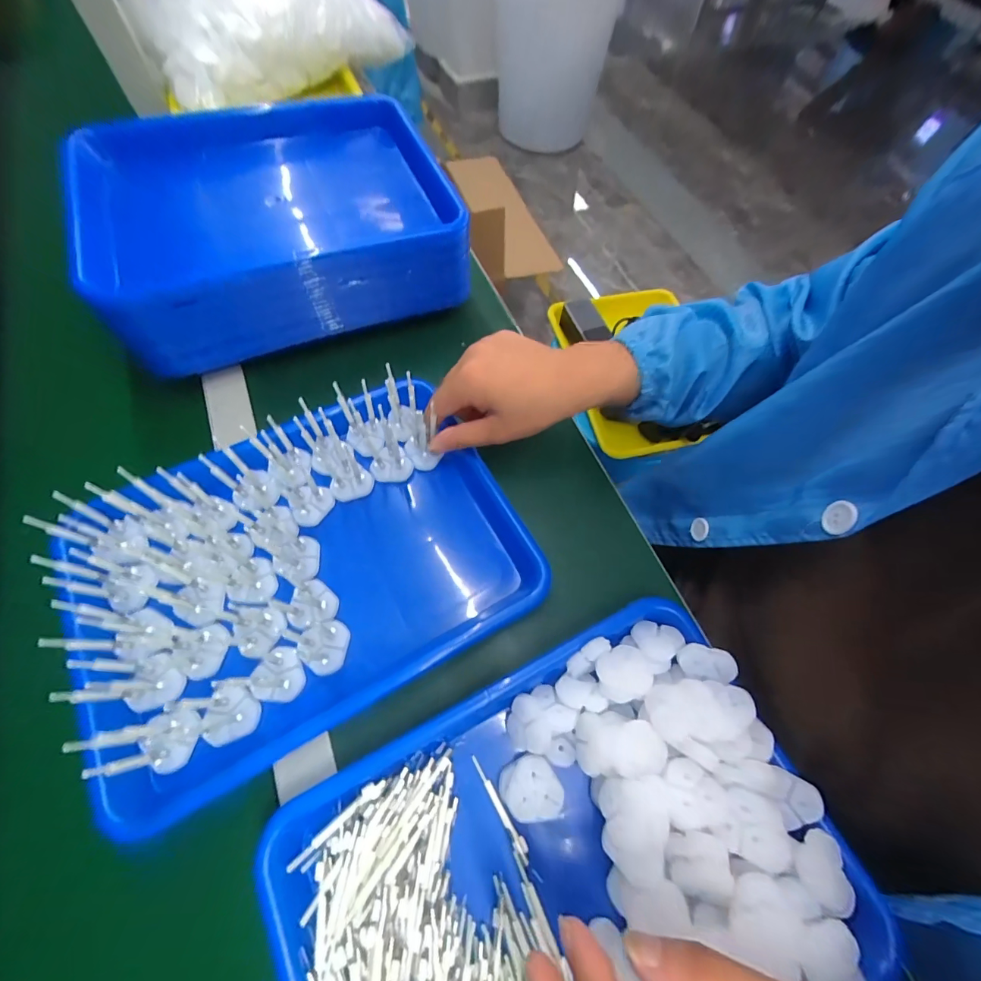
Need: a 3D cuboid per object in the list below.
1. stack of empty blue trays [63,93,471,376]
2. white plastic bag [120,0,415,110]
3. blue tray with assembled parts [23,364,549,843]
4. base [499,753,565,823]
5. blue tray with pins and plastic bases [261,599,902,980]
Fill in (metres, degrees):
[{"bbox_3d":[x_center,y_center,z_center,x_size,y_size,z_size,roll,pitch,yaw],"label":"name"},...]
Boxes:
[{"bbox_3d":[-0.216,-0.289,0.443,0.315,0.097,0.262,-20,66,-13],"label":"stack of empty blue trays"},{"bbox_3d":[-0.288,-0.618,0.563,0.305,0.105,0.146,-39,71,-20],"label":"white plastic bag"},{"bbox_3d":[-0.148,0.051,0.347,0.328,0.076,0.255,-27,68,-15],"label":"blue tray with assembled parts"},{"bbox_3d":[0.027,0.203,0.288,0.037,0.015,0.037,-33,69,-18],"label":"base"},{"bbox_3d":[0.049,0.237,0.257,0.317,0.048,0.241,-24,67,-14],"label":"blue tray with pins and plastic bases"}]

